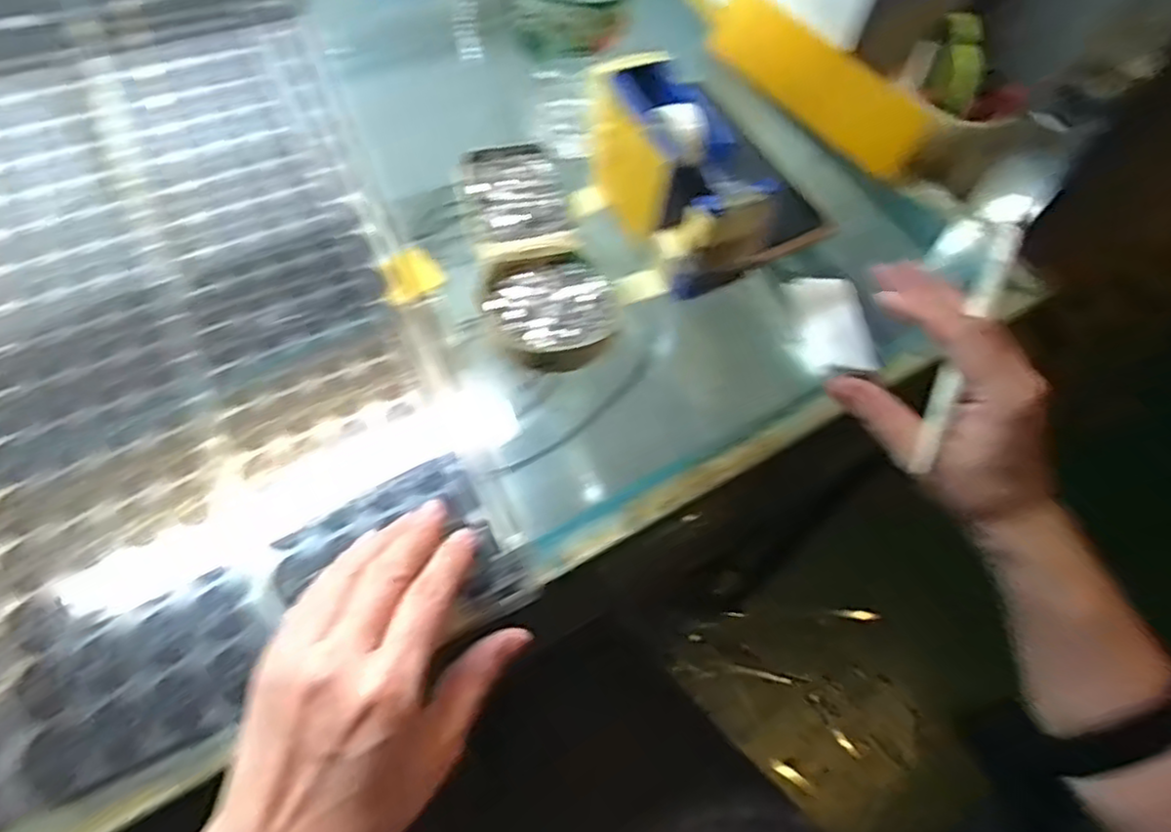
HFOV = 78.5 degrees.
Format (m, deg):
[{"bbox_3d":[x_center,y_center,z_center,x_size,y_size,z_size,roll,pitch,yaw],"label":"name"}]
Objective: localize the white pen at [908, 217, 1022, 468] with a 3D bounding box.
[{"bbox_3d":[0.193,-0.035,0.367,0.015,0.017,0.134,23,84,10],"label":"white pen"}]

